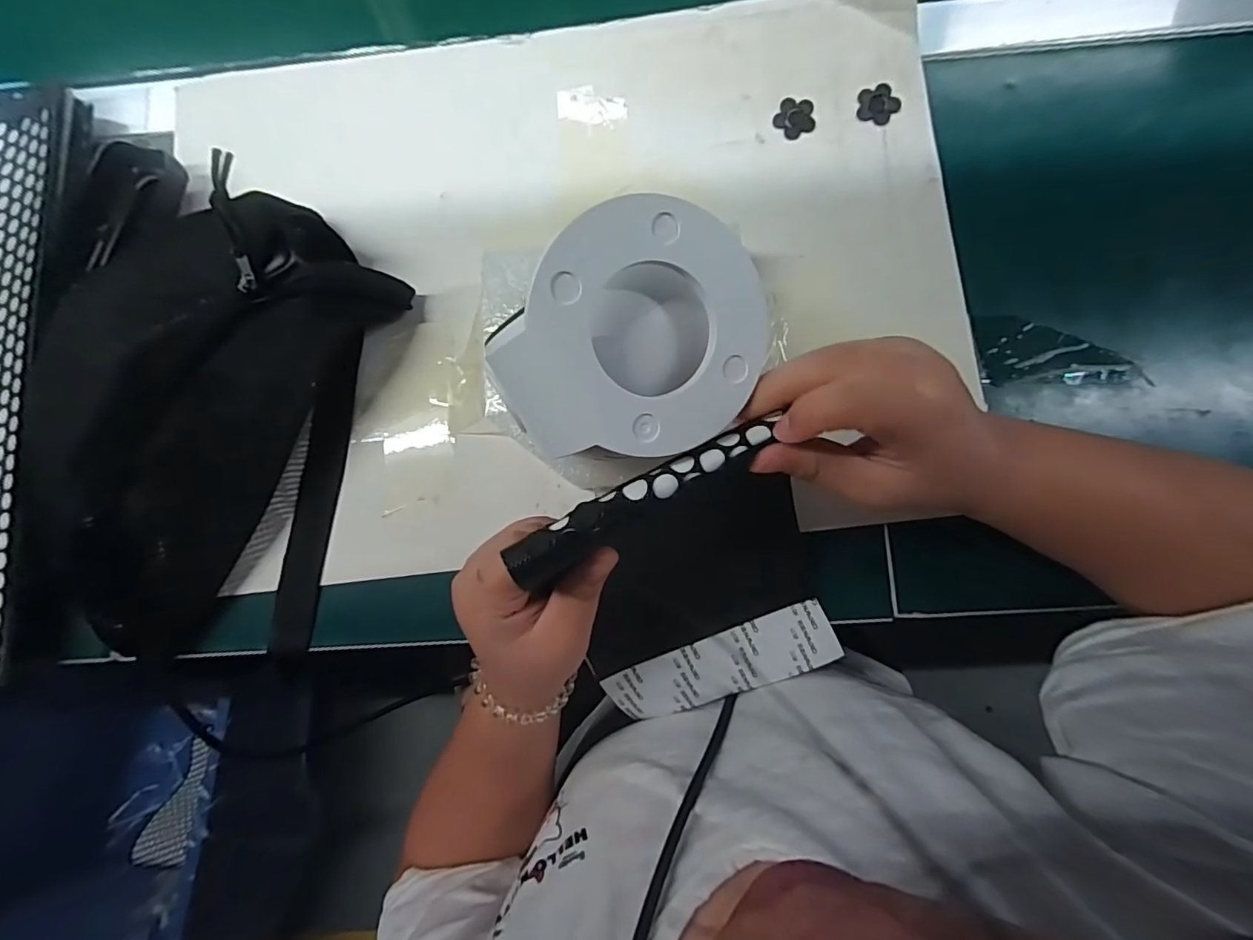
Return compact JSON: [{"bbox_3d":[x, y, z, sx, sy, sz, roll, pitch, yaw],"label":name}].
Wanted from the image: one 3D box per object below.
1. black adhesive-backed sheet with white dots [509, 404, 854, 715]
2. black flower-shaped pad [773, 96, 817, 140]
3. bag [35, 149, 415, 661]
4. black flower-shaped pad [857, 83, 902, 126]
[{"bbox_3d":[0.035,0.070,0.261,0.132,0.073,0.175,-21,111,4],"label":"black adhesive-backed sheet with white dots"},{"bbox_3d":[0.109,-0.226,0.342,0.025,0.004,0.026,21,86,5],"label":"black flower-shaped pad"},{"bbox_3d":[-0.232,-0.024,0.302,0.136,0.066,0.271,15,85,5],"label":"bag"},{"bbox_3d":[0.159,-0.232,0.337,0.025,0.004,0.027,43,88,6],"label":"black flower-shaped pad"}]

